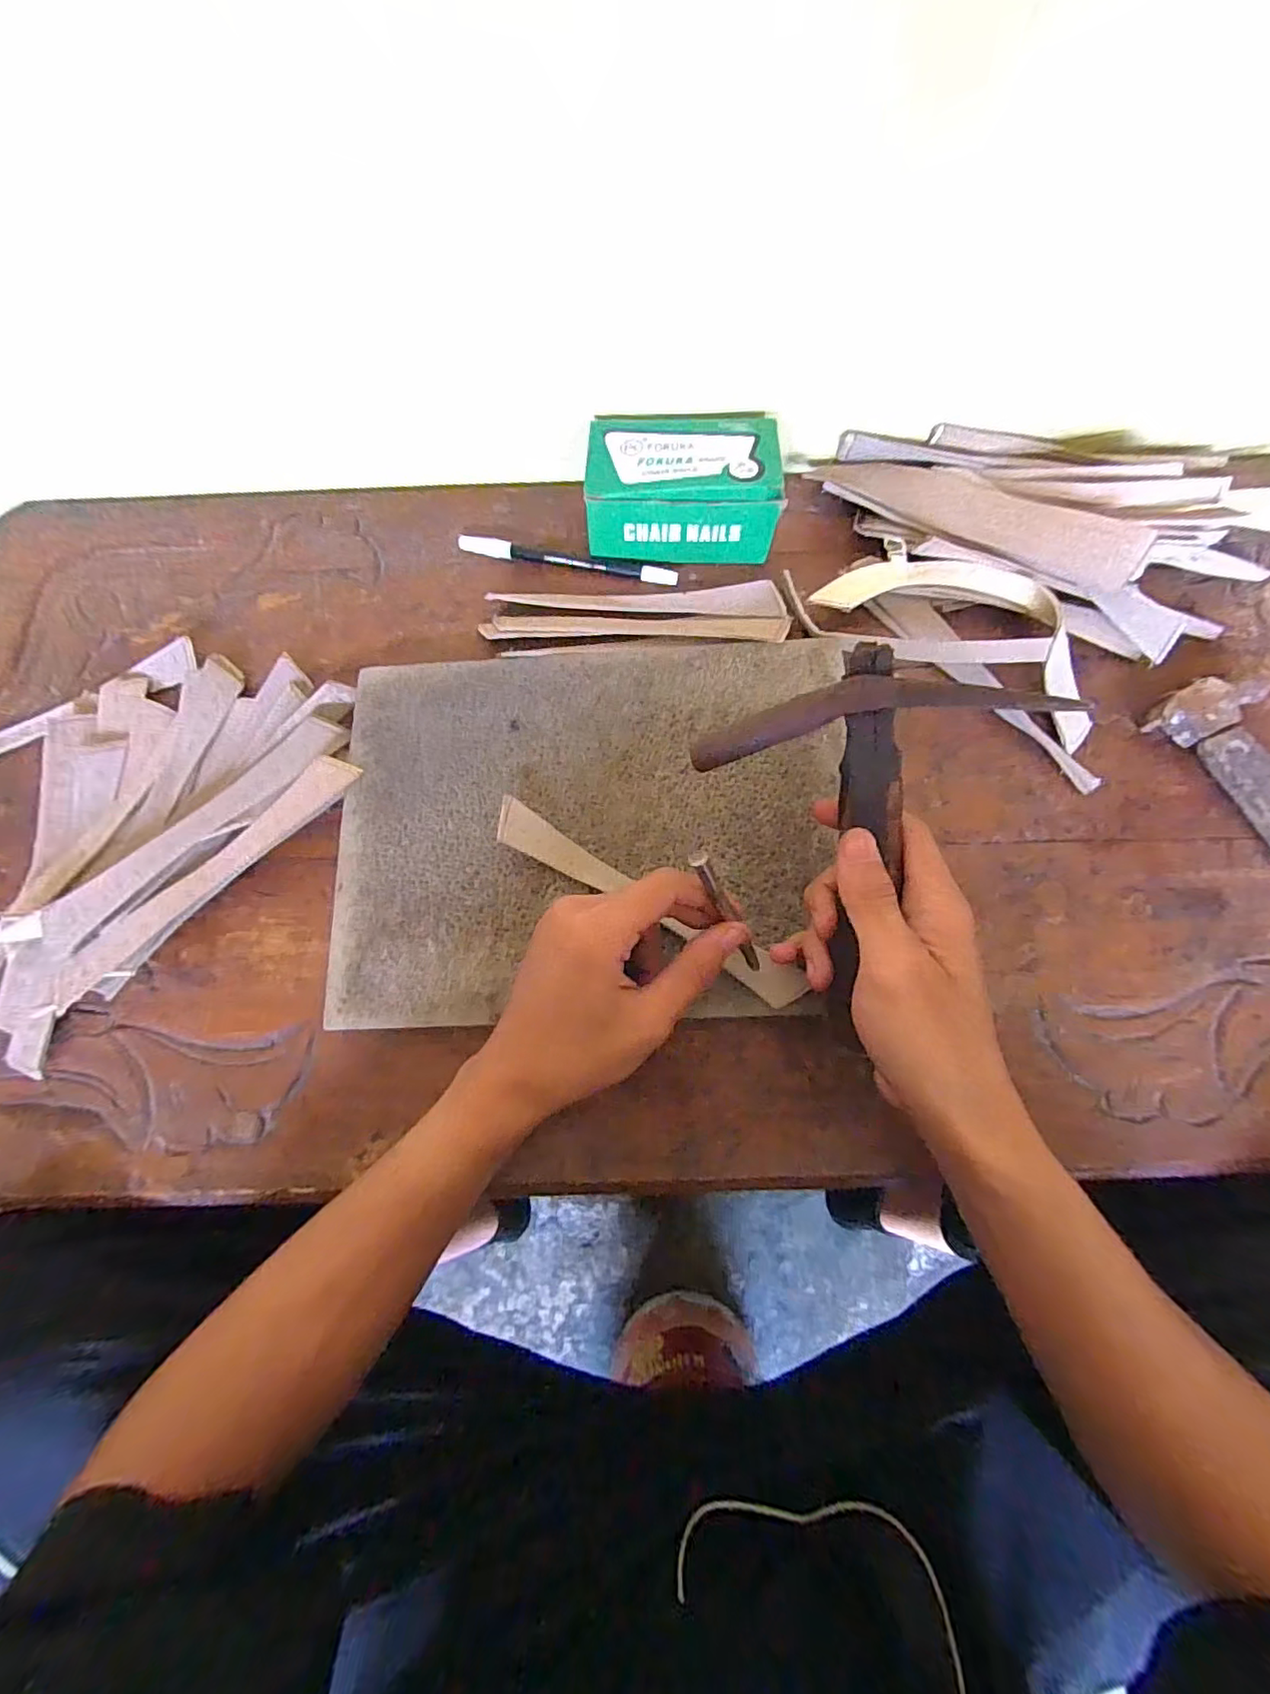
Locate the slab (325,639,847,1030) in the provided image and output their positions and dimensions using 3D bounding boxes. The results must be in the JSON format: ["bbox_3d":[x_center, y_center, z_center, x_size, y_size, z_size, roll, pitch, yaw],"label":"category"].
[{"bbox_3d":[-0.023,-0.013,0.339,0.278,0.019,0.215,-2,73,1],"label":"slab"}]

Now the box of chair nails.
[{"bbox_3d":[0.030,-0.236,0.386,0.118,0.049,0.081,-2,73,1],"label":"box of chair nails"}]

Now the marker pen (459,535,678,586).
[{"bbox_3d":[-0.045,-0.192,0.399,0.148,0.009,0.011,12,74,5],"label":"marker pen"}]

